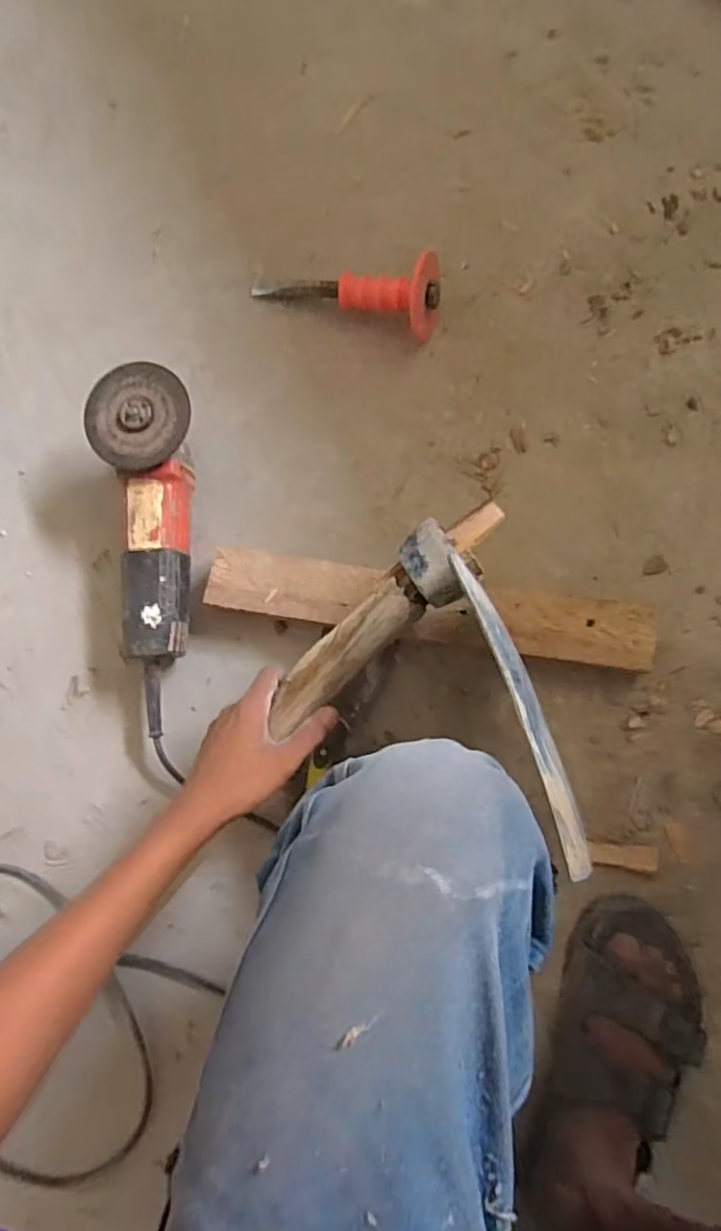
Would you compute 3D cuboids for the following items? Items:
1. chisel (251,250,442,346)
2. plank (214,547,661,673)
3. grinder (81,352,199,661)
[{"bbox_3d":[-0.018,-0.336,0.639,0.201,0.074,0.070,18,86,8],"label":"chisel"},{"bbox_3d":[0.059,-0.006,0.601,0.403,0.045,0.058,9,84,7],"label":"plank"},{"bbox_3d":[-0.208,-0.093,0.618,0.095,0.087,0.272,3,84,6],"label":"grinder"}]

